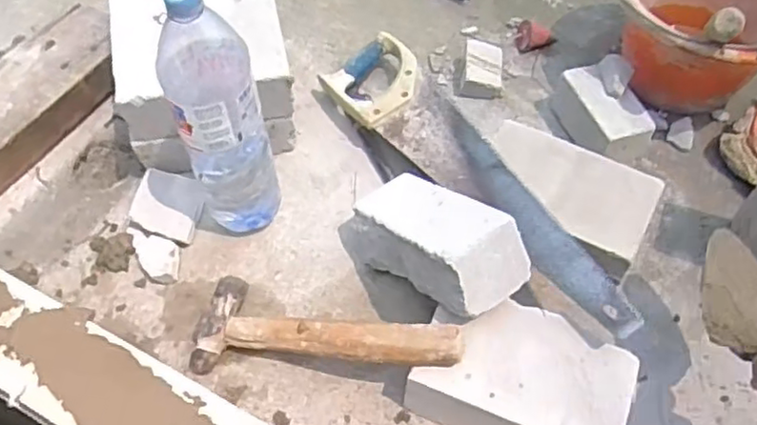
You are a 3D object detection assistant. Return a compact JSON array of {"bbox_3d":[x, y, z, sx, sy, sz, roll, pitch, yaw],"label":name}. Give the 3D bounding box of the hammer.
[{"bbox_3d":[-0.055,0.123,0.676,0.283,0.030,0.101,1,56,23],"label":"hammer"}]

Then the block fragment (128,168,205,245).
[{"bbox_3d":[-0.257,-0.005,0.817,0.077,0.039,0.076,13,59,9],"label":"block fragment"}]

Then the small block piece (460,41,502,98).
[{"bbox_3d":[0.144,-0.205,0.933,0.063,0.042,0.098,6,58,5],"label":"small block piece"}]

